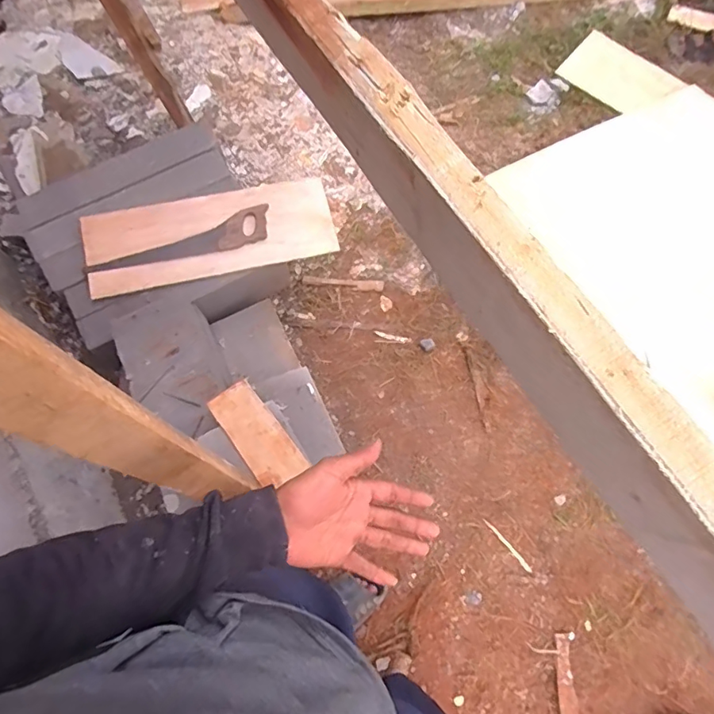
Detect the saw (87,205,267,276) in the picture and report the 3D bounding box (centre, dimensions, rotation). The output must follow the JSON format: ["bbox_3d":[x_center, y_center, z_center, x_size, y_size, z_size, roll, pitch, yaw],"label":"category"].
[{"bbox_3d":[-0.488,-0.303,1.388,0.510,0.035,0.097,-21,69,-7],"label":"saw"}]

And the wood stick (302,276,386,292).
[{"bbox_3d":[-0.046,-0.235,1.590,0.260,0.012,0.041,5,68,3],"label":"wood stick"}]

